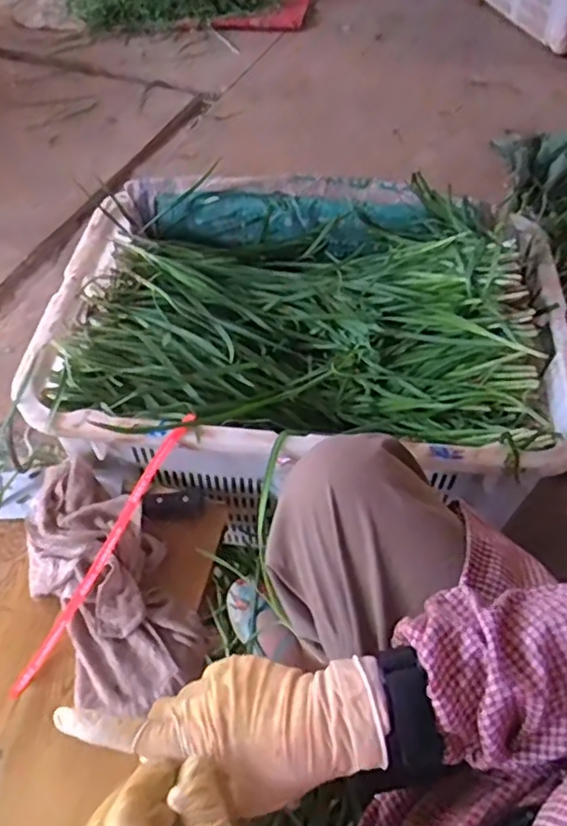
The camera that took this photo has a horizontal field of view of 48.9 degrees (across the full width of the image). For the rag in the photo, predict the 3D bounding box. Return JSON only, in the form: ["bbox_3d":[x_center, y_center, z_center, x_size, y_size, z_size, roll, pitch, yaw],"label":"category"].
[{"bbox_3d":[-0.203,0.182,0.702,0.142,0.047,0.312,-25,57,-21],"label":"rag"}]

